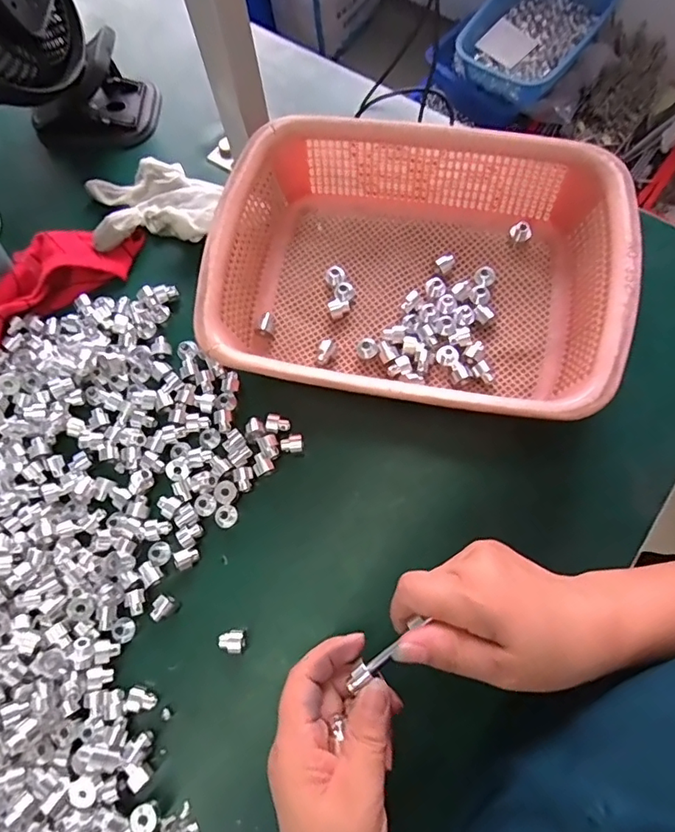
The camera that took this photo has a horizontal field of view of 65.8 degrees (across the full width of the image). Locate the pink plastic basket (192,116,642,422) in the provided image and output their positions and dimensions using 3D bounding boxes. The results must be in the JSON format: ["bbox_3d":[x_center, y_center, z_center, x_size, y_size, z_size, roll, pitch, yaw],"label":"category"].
[{"bbox_3d":[0.055,-0.106,0.397,0.287,0.081,0.212,10,74,6],"label":"pink plastic basket"}]

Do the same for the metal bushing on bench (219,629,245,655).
[{"bbox_3d":[-0.073,0.160,0.370,0.017,0.019,0.015,-8,73,0],"label":"metal bushing on bench"}]

